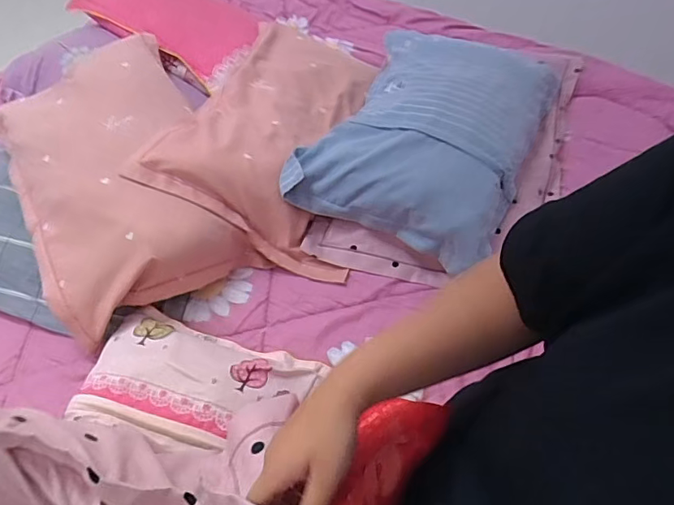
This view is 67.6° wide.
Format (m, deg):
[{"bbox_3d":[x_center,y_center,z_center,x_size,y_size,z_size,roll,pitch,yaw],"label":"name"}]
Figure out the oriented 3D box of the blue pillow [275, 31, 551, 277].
[{"bbox_3d":[0.206,-0.280,1.080,0.424,0.141,0.596,21,59,17],"label":"blue pillow"}]

